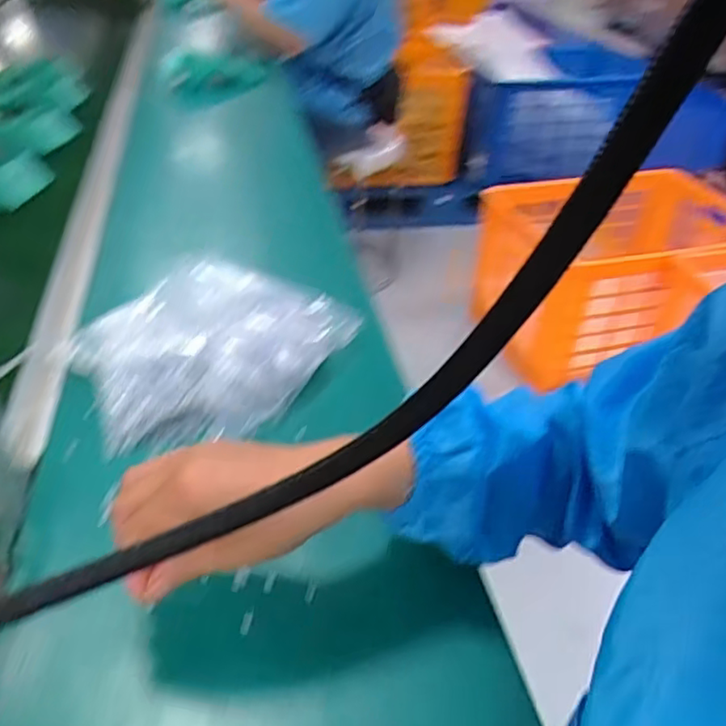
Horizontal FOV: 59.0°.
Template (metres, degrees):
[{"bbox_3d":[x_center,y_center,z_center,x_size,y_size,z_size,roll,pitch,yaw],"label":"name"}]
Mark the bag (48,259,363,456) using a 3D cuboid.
[{"bbox_3d":[-0.126,-0.021,0.566,0.241,0.055,0.167,-25,46,-32],"label":"bag"}]

